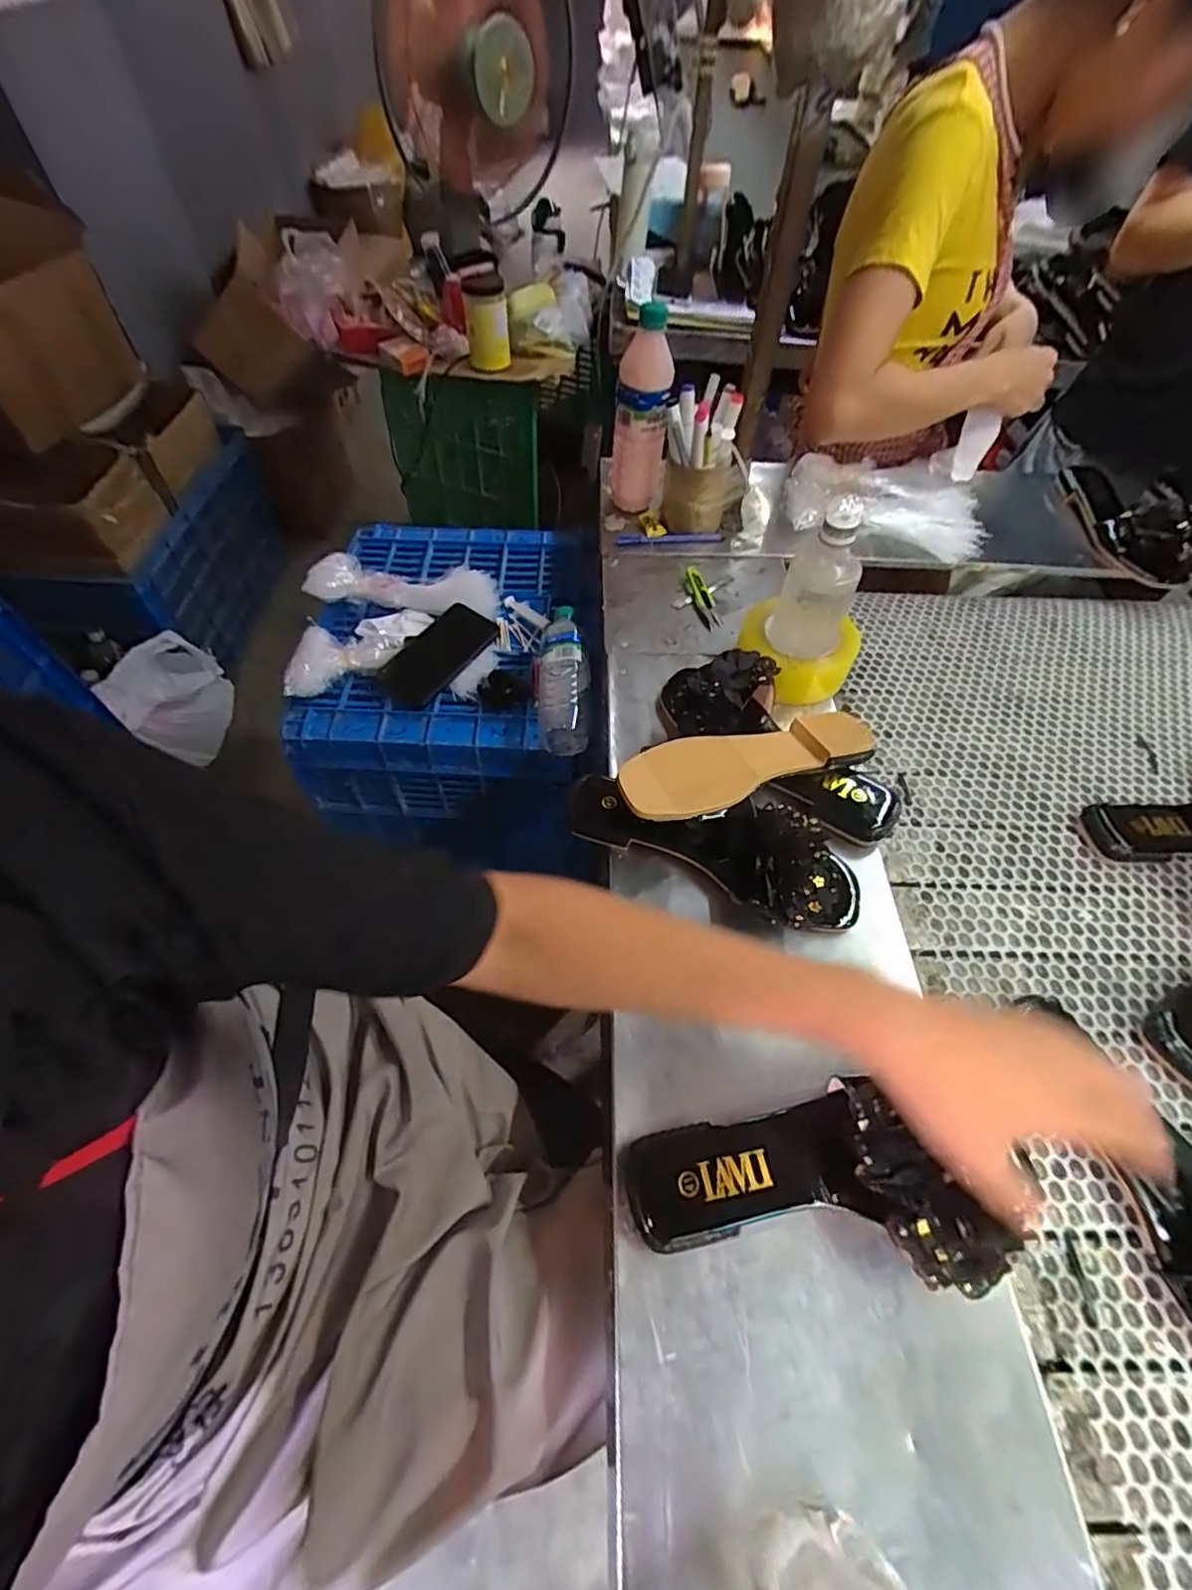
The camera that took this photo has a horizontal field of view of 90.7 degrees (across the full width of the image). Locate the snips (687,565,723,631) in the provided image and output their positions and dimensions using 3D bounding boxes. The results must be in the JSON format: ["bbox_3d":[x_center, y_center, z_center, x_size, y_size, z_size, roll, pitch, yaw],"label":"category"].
[{"bbox_3d":[0.134,-0.245,0.726,0.024,0.014,0.101,-12,57,-11],"label":"snips"}]

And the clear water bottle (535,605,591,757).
[{"bbox_3d":[-0.042,-0.152,0.747,0.064,0.069,0.229,1,56,-2],"label":"clear water bottle"}]

